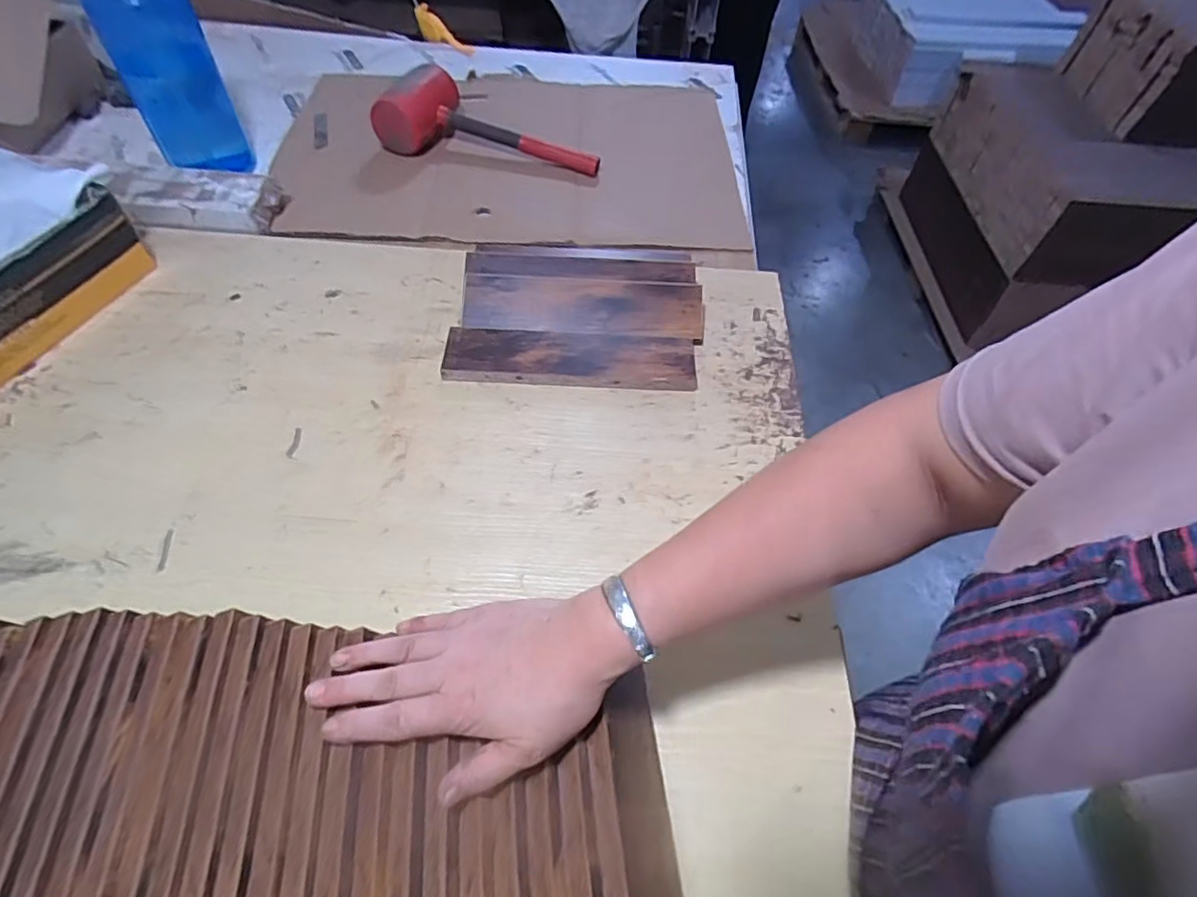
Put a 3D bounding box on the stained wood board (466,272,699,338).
[{"bbox_3d":[-0.016,-0.148,0.632,0.244,0.010,0.064,3,75,0],"label":"stained wood board"}]

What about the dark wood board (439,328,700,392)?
[{"bbox_3d":[-0.028,-0.089,0.611,0.244,0.019,0.063,3,53,-1],"label":"dark wood board"}]

